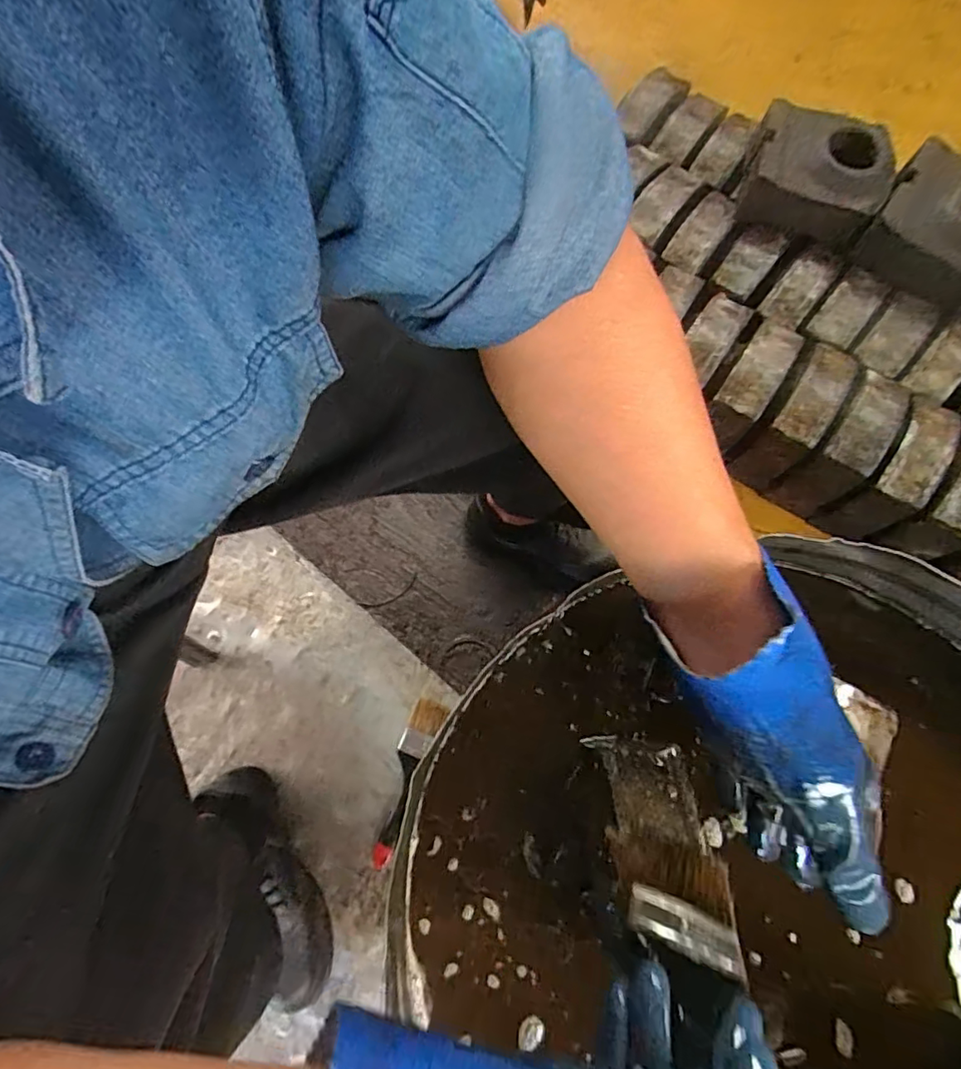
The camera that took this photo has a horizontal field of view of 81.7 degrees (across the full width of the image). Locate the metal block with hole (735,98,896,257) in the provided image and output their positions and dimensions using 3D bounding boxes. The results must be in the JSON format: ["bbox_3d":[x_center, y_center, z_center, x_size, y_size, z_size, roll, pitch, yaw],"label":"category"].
[{"bbox_3d":[0.468,-0.507,0.779,0.183,0.096,0.147,23,75,7],"label":"metal block with hole"}]

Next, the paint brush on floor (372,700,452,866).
[{"bbox_3d":[-0.101,0.323,0.727,0.042,0.025,0.208,19,74,6],"label":"paint brush on floor"}]

